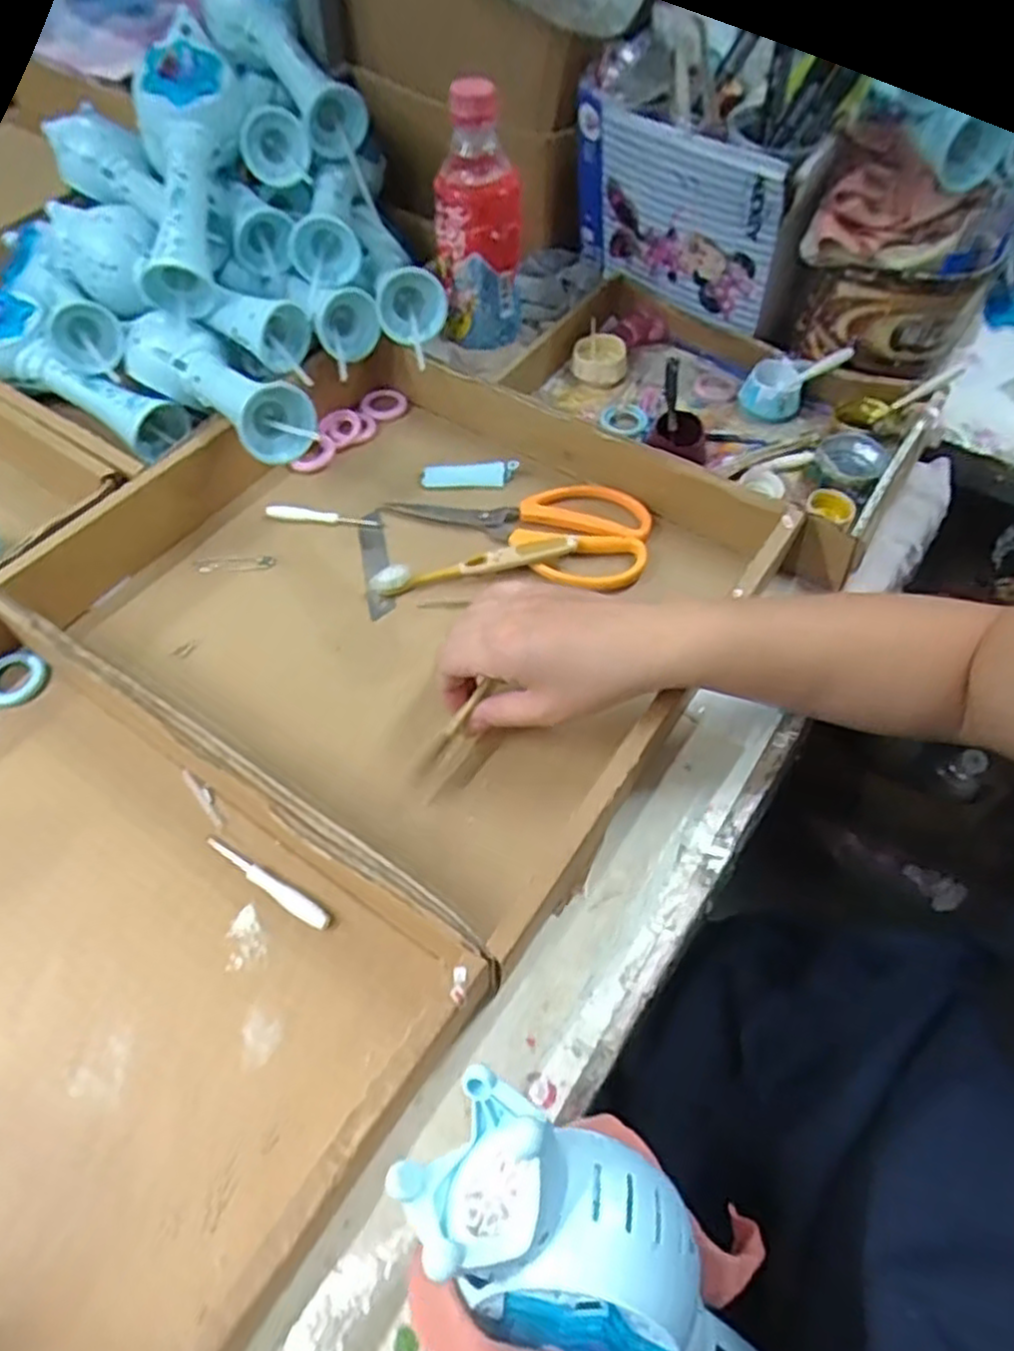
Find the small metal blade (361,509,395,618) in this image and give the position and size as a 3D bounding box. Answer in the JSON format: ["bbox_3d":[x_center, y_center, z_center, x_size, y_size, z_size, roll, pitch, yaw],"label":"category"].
[{"bbox_3d":[-0.091,-0.080,0.521,0.018,0.006,0.096,-9,57,-8],"label":"small metal blade"}]

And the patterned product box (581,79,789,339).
[{"bbox_3d":[0.125,-0.361,0.585,0.174,0.167,0.030,35,80,17],"label":"patterned product box"}]

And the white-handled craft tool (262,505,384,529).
[{"bbox_3d":[-0.133,-0.115,0.542,0.084,0.010,0.013,4,56,1],"label":"white-handled craft tool"}]

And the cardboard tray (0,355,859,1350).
[{"bbox_3d":[-0.145,0.049,0.405,0.390,0.057,0.686,36,62,20],"label":"cardboard tray"}]

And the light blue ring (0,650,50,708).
[{"bbox_3d":[-0.304,0.002,0.461,0.039,0.005,0.039,1,56,-1],"label":"light blue ring"}]

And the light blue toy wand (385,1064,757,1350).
[{"bbox_3d":[0.065,0.227,0.259,0.223,0.059,0.057,45,60,-12],"label":"light blue toy wand"}]

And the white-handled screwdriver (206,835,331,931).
[{"bbox_3d":[-0.127,0.107,0.391,0.083,0.007,0.010,28,60,16],"label":"white-handled screwdriver"}]

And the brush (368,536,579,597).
[{"bbox_3d":[-0.022,-0.074,0.504,0.139,0.024,0.016,-11,57,-9],"label":"brush"}]

